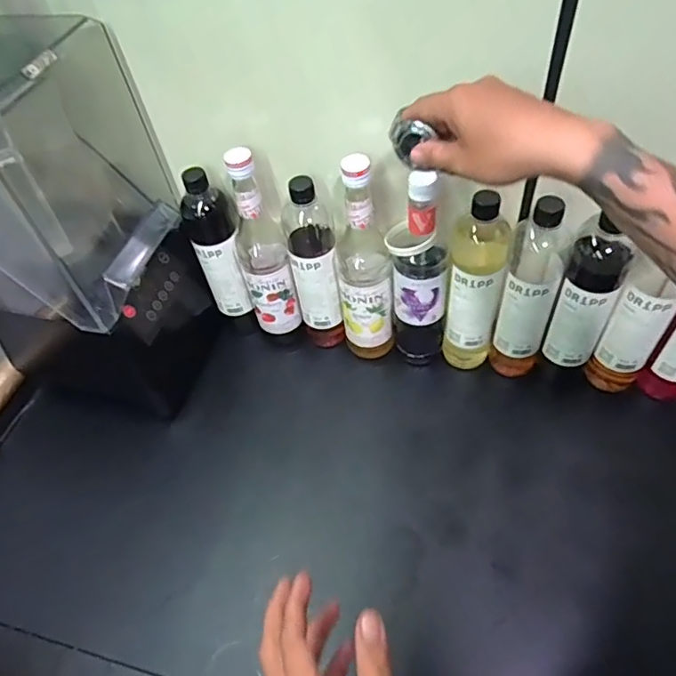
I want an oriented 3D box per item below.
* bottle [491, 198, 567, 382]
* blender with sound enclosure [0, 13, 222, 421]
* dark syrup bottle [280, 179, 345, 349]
[{"bbox_3d":[0.243,-0.056,0.682,0.066,0.279,0.068,11,54,15],"label":"bottle"},{"bbox_3d":[-0.344,-0.129,0.701,0.231,0.464,0.226,11,54,15],"label":"blender with sound enclosure"},{"bbox_3d":[-0.031,-0.086,0.741,0.064,0.281,0.060,-13,52,-4],"label":"dark syrup bottle"}]

